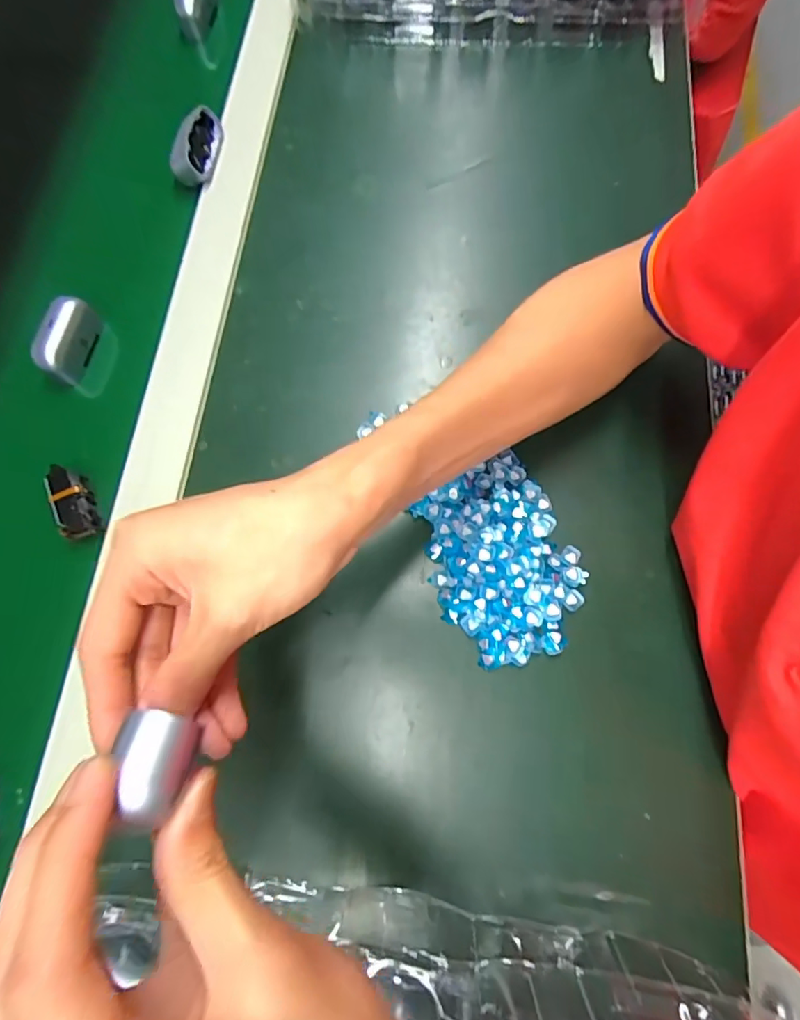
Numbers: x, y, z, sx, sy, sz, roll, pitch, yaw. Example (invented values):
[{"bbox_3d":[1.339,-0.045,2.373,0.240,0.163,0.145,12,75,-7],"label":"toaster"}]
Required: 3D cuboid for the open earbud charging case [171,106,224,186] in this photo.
[{"bbox_3d":[-0.162,-0.289,0.405,0.030,0.026,0.054,5,74,3],"label":"open earbud charging case"}]

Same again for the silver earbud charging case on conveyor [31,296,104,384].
[{"bbox_3d":[-0.236,-0.122,0.363,0.019,0.033,0.052,15,74,6],"label":"silver earbud charging case on conveyor"}]

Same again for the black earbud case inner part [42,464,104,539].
[{"bbox_3d":[-0.213,-0.007,0.332,0.023,0.015,0.053,-20,74,-5],"label":"black earbud case inner part"}]

